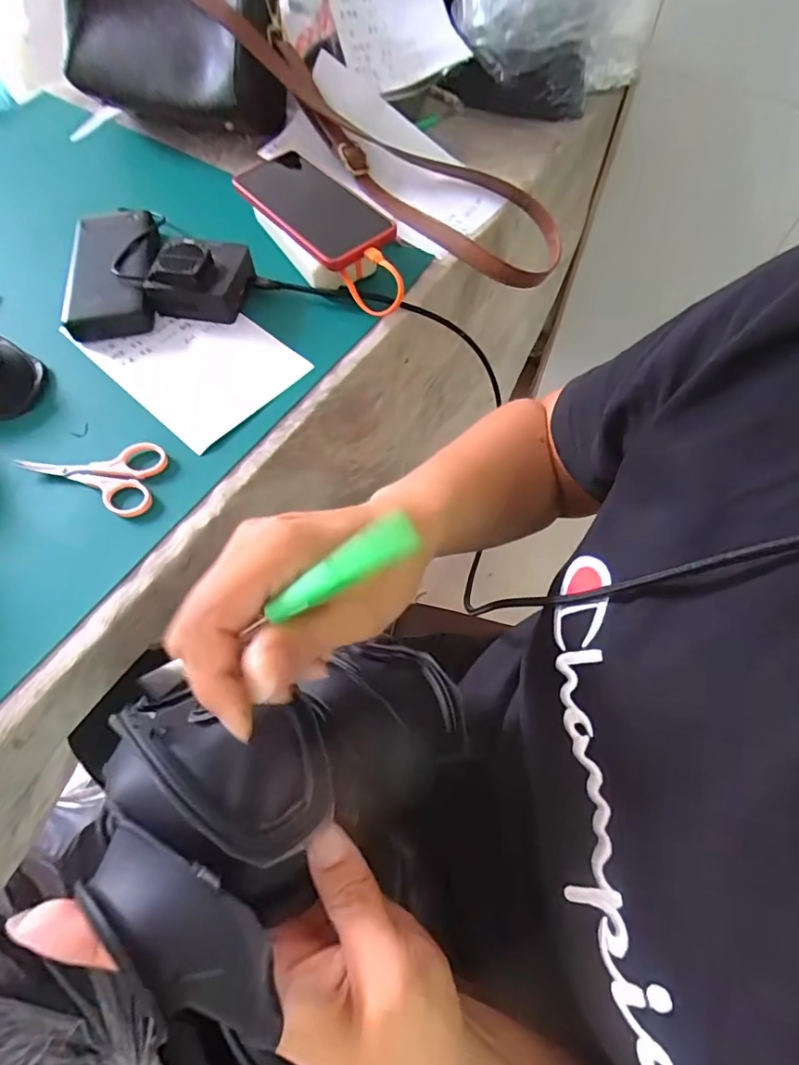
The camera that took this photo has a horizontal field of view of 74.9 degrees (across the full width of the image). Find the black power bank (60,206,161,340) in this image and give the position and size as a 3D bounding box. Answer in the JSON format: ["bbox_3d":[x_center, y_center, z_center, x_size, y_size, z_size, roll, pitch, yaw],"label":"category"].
[{"bbox_3d":[-0.270,-0.249,0.492,0.079,0.031,0.159,-14,64,-4],"label":"black power bank"}]

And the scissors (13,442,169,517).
[{"bbox_3d":[-0.237,-0.044,0.399,0.106,0.012,0.061,4,64,5],"label":"scissors"}]

